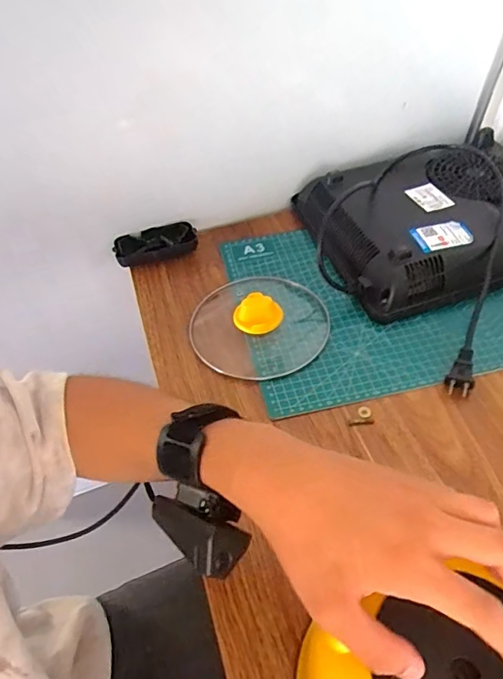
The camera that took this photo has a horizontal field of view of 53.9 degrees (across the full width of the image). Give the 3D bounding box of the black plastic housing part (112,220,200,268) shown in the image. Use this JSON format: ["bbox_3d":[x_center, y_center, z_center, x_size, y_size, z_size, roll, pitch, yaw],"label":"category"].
[{"bbox_3d":[-0.131,-0.127,0.679,0.109,0.031,0.052,-13,49,-8],"label":"black plastic housing part"}]

